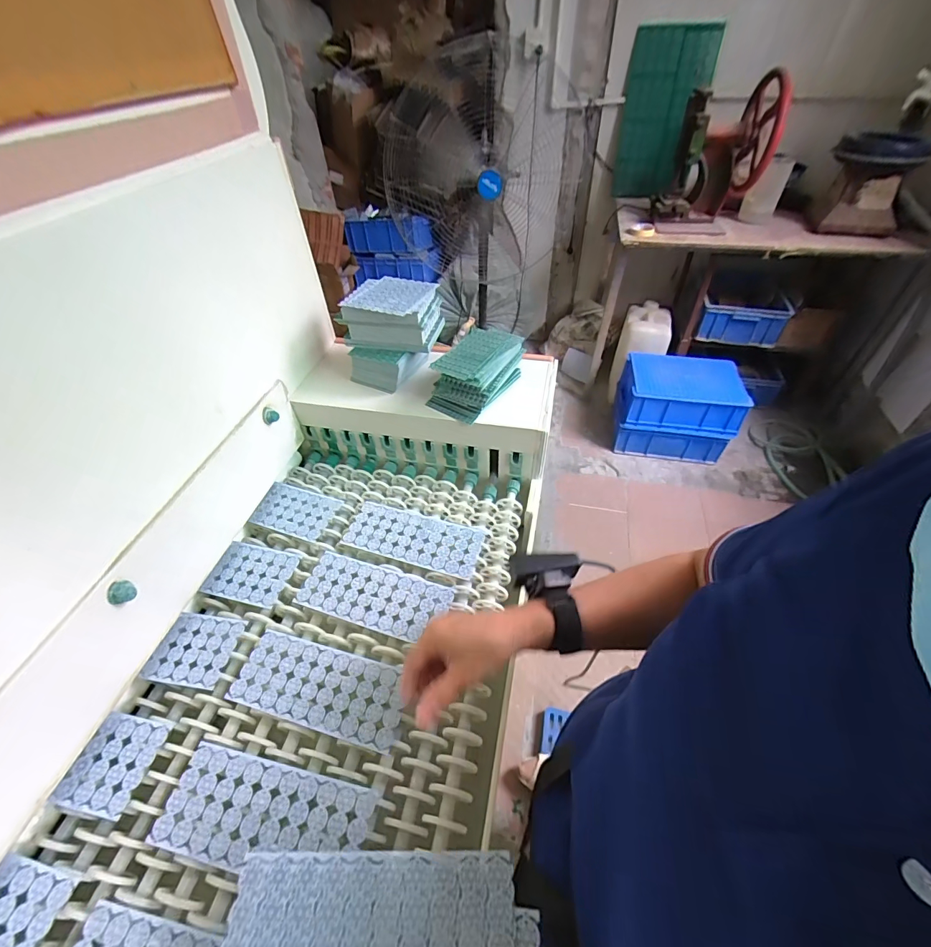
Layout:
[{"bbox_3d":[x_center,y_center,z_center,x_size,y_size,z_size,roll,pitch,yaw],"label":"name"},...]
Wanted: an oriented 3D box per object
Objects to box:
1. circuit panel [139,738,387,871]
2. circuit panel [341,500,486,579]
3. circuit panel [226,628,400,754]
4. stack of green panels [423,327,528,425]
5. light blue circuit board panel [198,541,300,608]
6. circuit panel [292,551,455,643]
[{"bbox_3d":[-0.187,0.319,0.395,0.194,0.004,0.079,7,47,10],"label":"circuit panel"},{"bbox_3d":[-0.074,0.092,0.611,0.193,0.012,0.085,12,48,15],"label":"circuit panel"},{"bbox_3d":[-0.161,0.235,0.470,0.193,0.004,0.081,10,48,13],"label":"circuit panel"},{"bbox_3d":[0.018,-0.160,0.667,0.101,0.081,0.144,25,53,25],"label":"stack of green panels"},{"bbox_3d":[-0.294,0.137,0.578,0.109,0.009,0.079,10,48,12],"label":"light blue circuit board panel"},{"bbox_3d":[-0.118,0.156,0.545,0.191,0.004,0.083,11,48,14],"label":"circuit panel"}]

